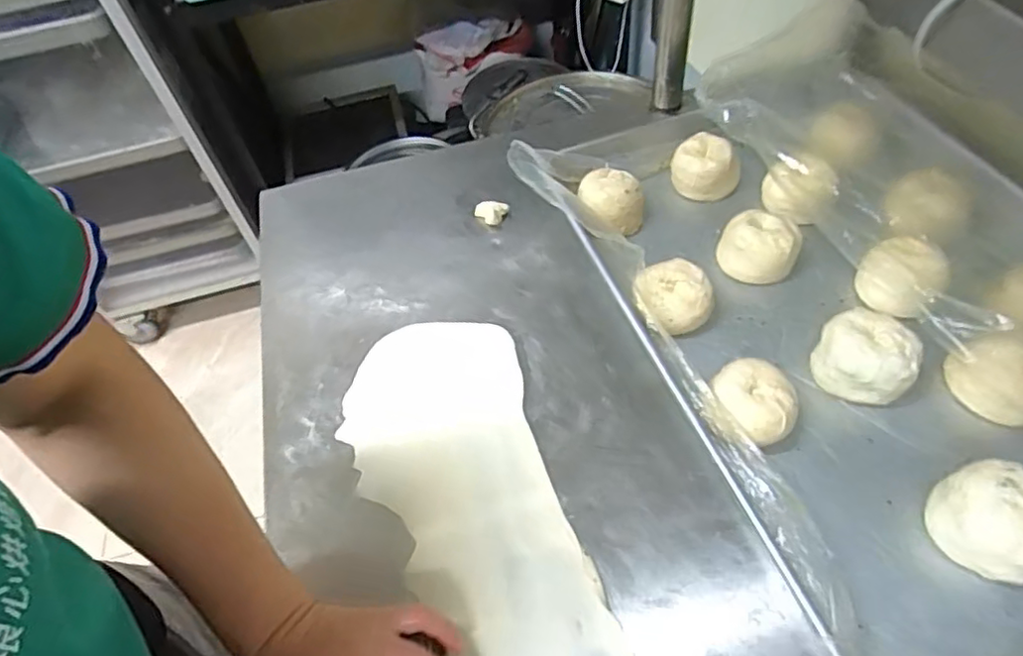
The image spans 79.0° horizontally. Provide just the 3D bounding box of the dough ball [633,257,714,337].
[{"bbox_3d":[0.144,-0.025,0.562,0.066,0.051,0.067,-23,55,-12],"label":"dough ball"}]

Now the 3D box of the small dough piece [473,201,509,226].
[{"bbox_3d":[-0.025,-0.128,0.689,0.038,0.015,0.021,8,55,11],"label":"small dough piece"}]

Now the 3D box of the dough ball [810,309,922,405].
[{"bbox_3d":[0.286,0.026,0.504,0.071,0.059,0.061,34,63,26],"label":"dough ball"}]

